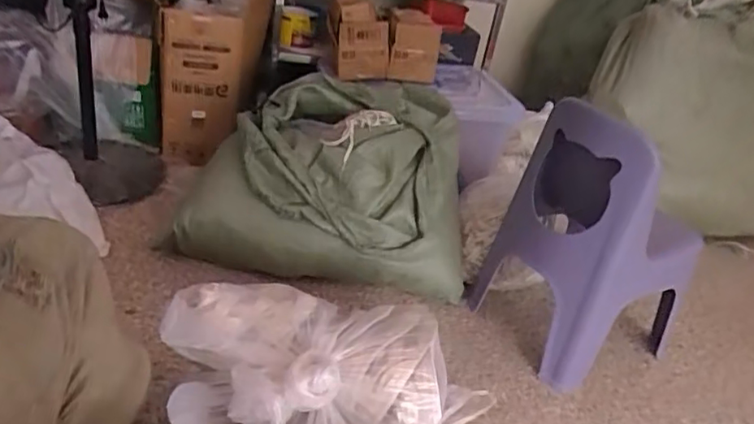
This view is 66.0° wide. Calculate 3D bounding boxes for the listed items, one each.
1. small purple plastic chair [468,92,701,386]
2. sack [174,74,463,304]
[{"bbox_3d":[0.482,0.060,1.283,0.342,0.566,0.368,-17,39,-40],"label":"small purple plastic chair"},{"bbox_3d":[-0.114,-0.083,1.459,0.729,0.417,0.387,12,29,2],"label":"sack"}]

